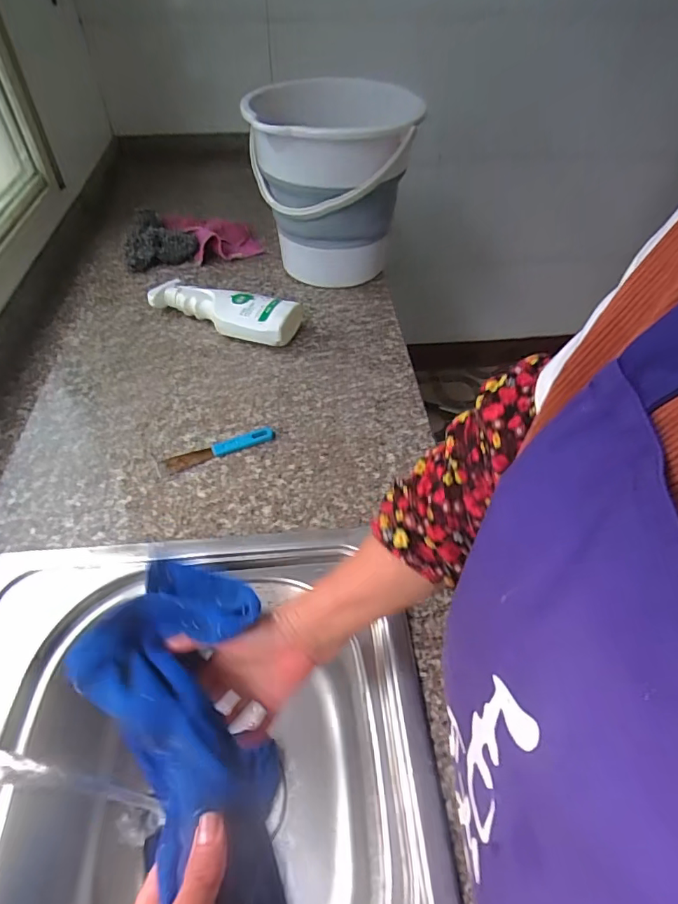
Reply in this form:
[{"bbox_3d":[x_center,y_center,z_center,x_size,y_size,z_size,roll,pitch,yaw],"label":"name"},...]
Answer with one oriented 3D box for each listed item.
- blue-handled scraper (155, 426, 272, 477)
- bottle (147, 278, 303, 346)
[{"bbox_3d":[-0.145,-0.004,0.576,0.138,0.009,0.026,-21,52,-18],"label":"blue-handled scraper"},{"bbox_3d":[-0.172,-0.215,0.732,0.231,0.055,0.087,15,50,12],"label":"bottle"}]

